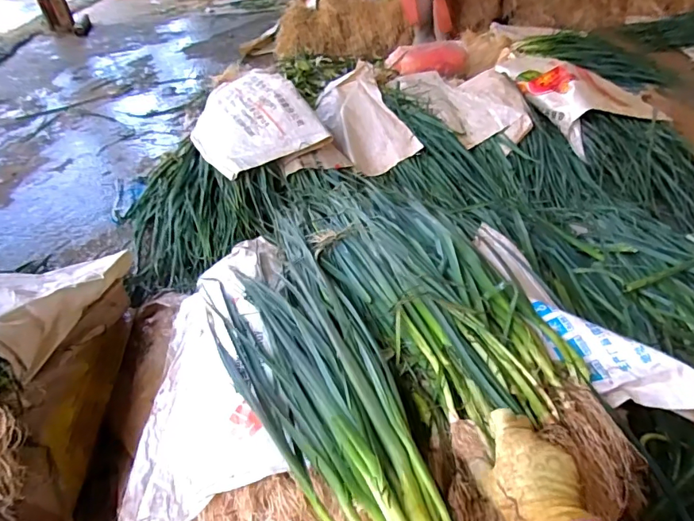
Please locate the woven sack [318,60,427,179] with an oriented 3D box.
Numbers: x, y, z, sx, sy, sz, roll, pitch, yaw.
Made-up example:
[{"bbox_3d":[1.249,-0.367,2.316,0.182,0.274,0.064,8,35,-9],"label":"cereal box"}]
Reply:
[{"bbox_3d":[0.046,-0.482,1.480,0.226,0.120,0.506,-13,41,-9],"label":"woven sack"}]

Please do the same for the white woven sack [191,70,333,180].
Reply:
[{"bbox_3d":[-0.308,-0.431,1.325,0.317,0.113,0.484,-26,45,-22],"label":"white woven sack"}]

